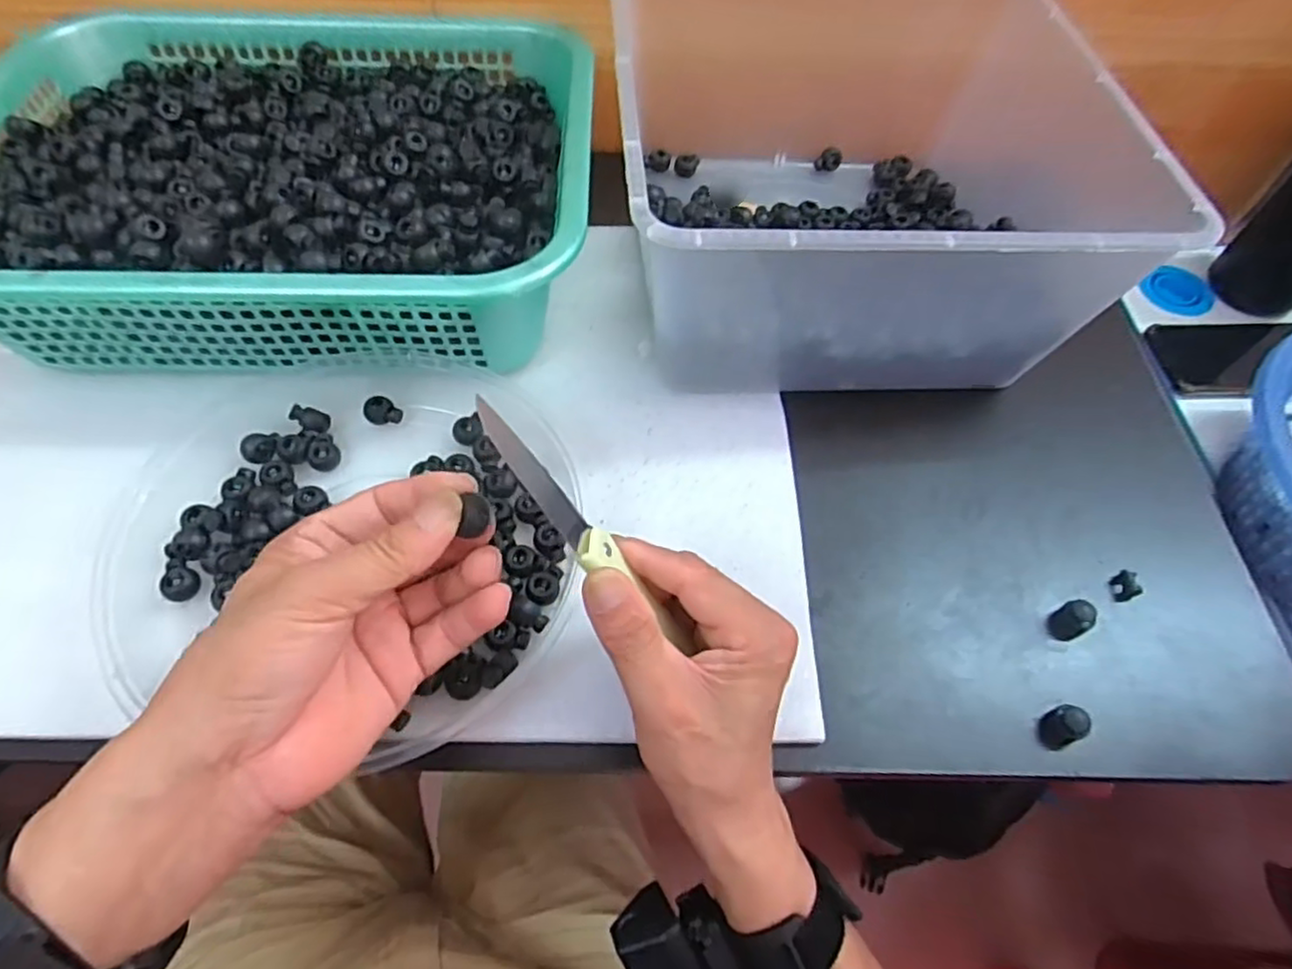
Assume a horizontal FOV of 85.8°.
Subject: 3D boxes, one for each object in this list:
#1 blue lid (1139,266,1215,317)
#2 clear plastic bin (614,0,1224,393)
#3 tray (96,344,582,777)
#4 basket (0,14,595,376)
[{"bbox_3d":[0.509,-0.184,0.665,0.039,0.007,0.061,-41,59,14],"label":"blue lid"},{"bbox_3d":[0.129,-0.206,0.456,0.285,0.140,0.301,-2,59,-3],"label":"clear plastic bin"},{"bbox_3d":[-0.156,0.019,0.376,0.234,0.031,0.221,1,59,-1],"label":"tray"},{"bbox_3d":[-0.227,-0.204,0.458,0.377,0.084,0.291,-1,59,-2],"label":"basket"}]

